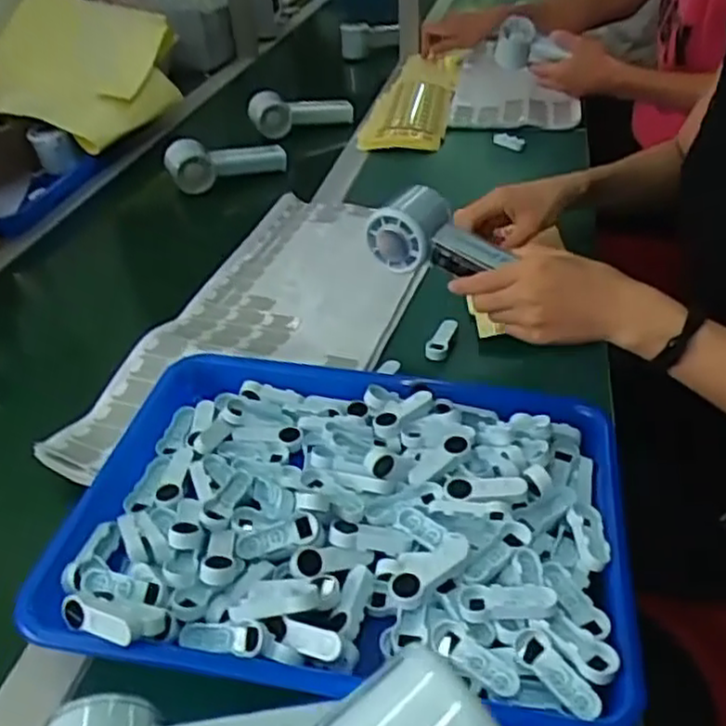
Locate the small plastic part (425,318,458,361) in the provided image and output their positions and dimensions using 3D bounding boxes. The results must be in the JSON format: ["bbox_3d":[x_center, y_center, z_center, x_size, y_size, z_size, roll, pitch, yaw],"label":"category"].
[{"bbox_3d":[0.068,-0.021,0.625,0.019,0.011,0.051,10,39,19],"label":"small plastic part"}]

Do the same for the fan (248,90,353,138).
[{"bbox_3d":[-0.089,-0.356,1.006,0.144,0.057,0.051,-5,37,1],"label":"fan"}]

